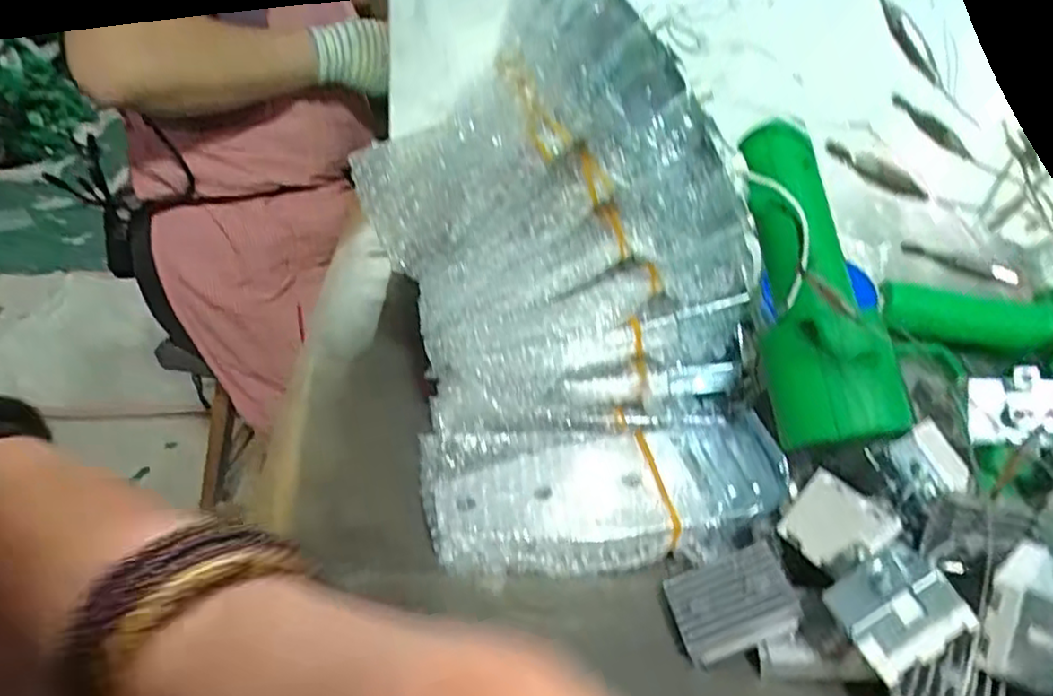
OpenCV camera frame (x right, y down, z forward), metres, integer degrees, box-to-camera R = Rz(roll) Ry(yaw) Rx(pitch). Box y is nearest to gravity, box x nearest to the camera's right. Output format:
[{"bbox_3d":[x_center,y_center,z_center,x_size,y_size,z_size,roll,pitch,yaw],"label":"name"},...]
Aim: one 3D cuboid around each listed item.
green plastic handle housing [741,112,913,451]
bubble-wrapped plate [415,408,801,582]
[{"bbox_3d":[0.123,-0.035,0.308,0.040,0.050,0.156,-1,68,-11],"label":"green plastic handle housing"},{"bbox_3d":[0.035,0.057,0.324,0.158,0.022,0.087,-6,33,-17],"label":"bubble-wrapped plate"}]

